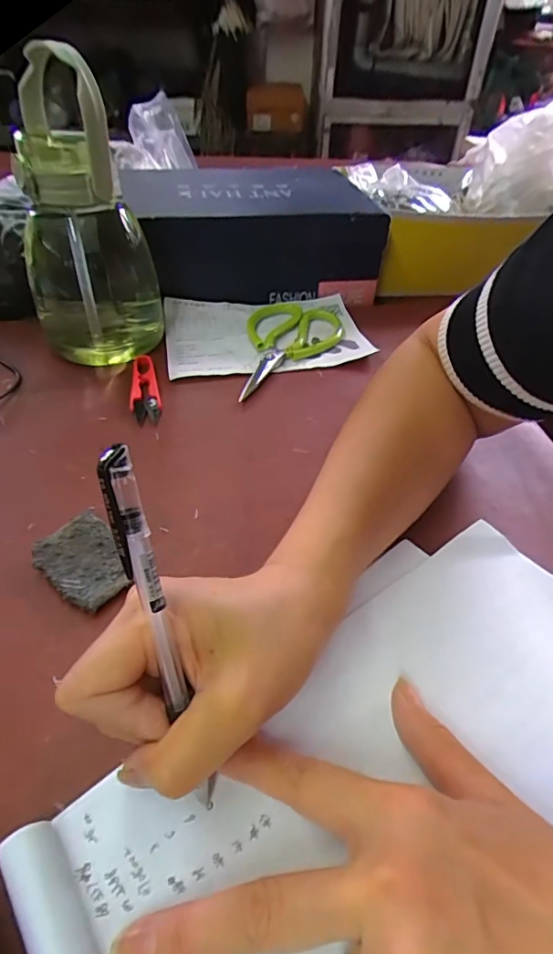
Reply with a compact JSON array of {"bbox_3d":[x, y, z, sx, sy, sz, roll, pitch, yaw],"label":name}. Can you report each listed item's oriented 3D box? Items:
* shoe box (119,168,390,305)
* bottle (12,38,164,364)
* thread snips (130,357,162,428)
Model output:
[{"bbox_3d":[-0.027,-0.310,0.644,0.296,0.109,0.208,-11,43,-14],"label":"shoe box"},{"bbox_3d":[-0.177,-0.233,0.460,0.116,0.235,0.089,-7,42,-10],"label":"bottle"},{"bbox_3d":[-0.122,-0.082,0.464,0.026,0.009,0.100,-10,43,-13],"label":"thread snips"}]

